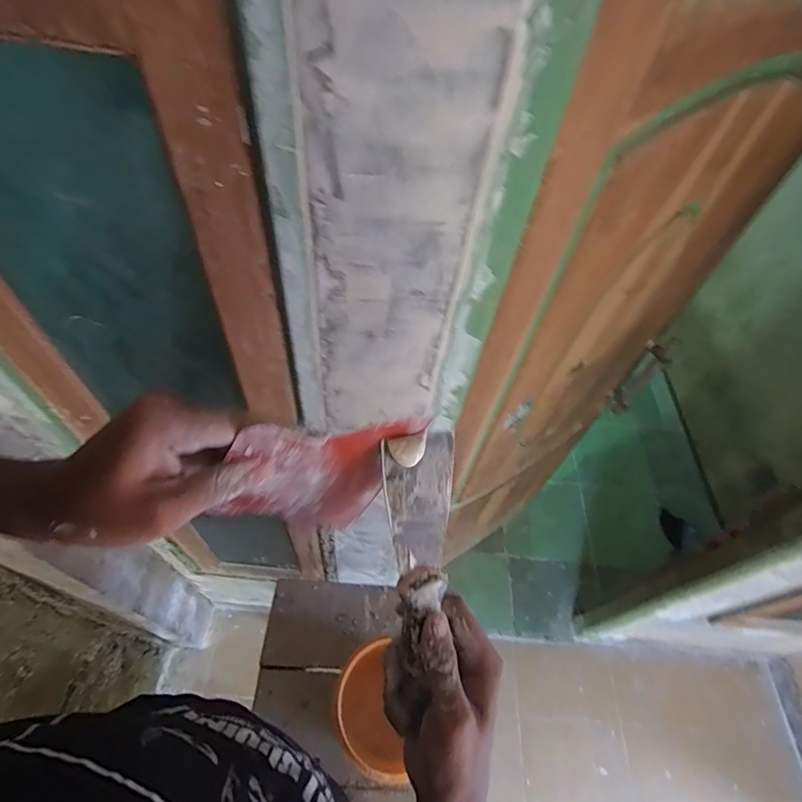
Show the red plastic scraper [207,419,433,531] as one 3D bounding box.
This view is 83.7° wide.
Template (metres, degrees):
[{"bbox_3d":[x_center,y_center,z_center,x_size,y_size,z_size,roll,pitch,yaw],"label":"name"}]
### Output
[{"bbox_3d":[-0.053,0.048,0.274,0.101,0.112,0.004,9,45,-30],"label":"red plastic scraper"}]

